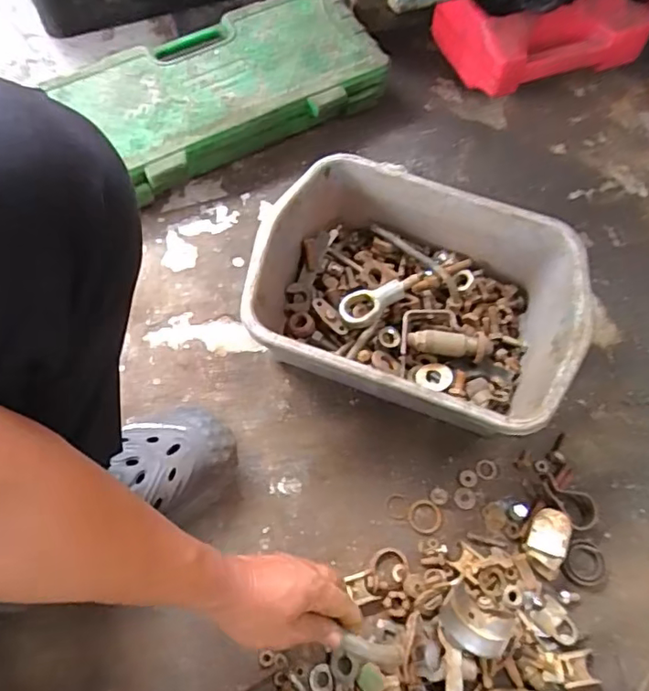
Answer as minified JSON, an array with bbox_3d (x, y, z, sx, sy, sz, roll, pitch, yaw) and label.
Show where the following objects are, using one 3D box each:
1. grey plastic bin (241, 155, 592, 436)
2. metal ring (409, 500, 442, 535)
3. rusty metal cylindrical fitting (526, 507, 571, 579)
[{"bbox_3d":[0.099,-0.048,0.638,0.343,0.119,0.252,21,64,7],"label":"grey plastic bin"},{"bbox_3d":[0.108,0.183,0.599,0.036,0.004,0.035,1,63,-2],"label":"metal ring"},{"bbox_3d":[0.226,0.199,0.571,0.034,0.033,0.061,17,64,6],"label":"rusty metal cylindrical fitting"}]

